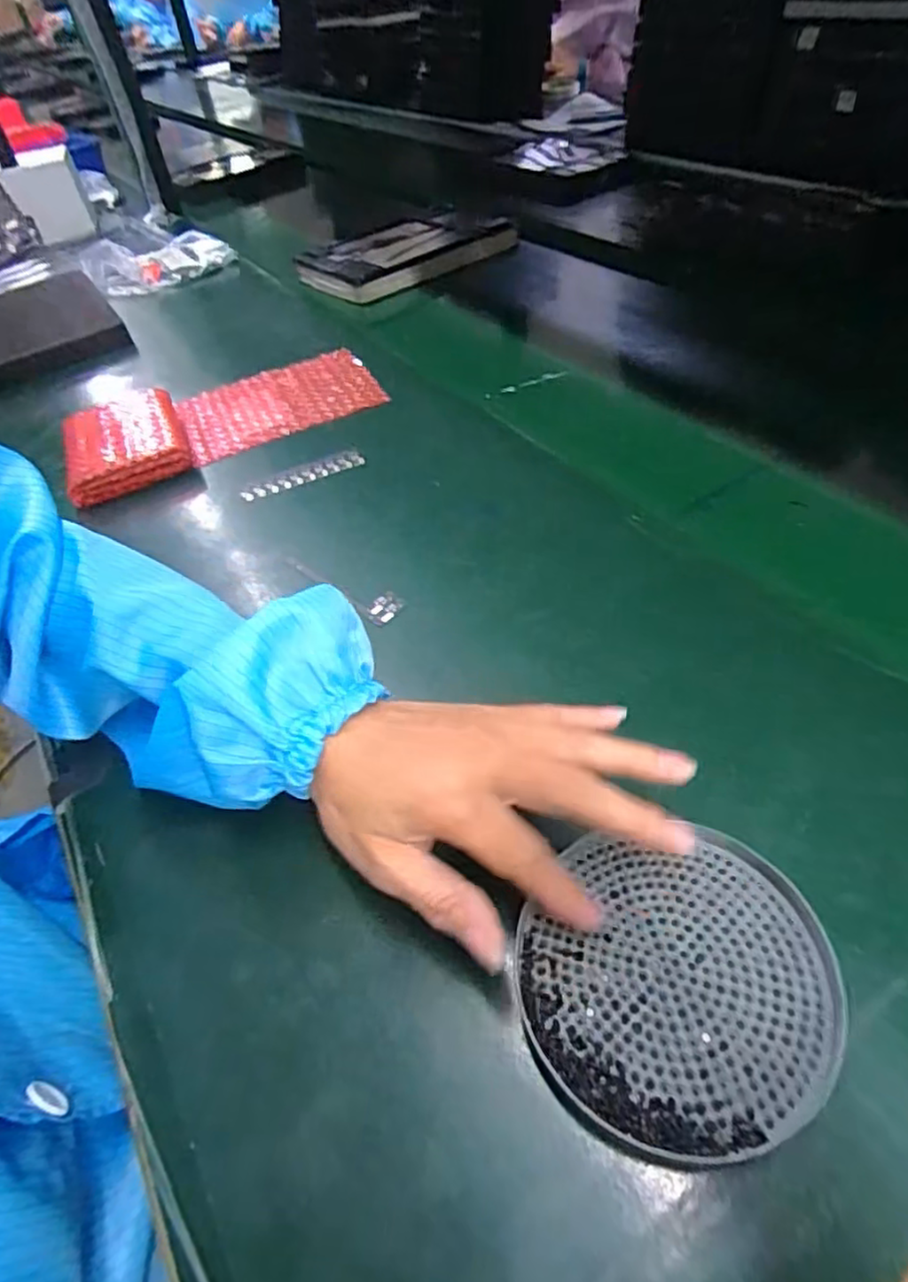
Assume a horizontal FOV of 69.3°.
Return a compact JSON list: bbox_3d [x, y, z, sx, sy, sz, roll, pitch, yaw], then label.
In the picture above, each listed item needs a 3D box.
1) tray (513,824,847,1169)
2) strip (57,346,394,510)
[{"bbox_3d":[0.083,0.126,0.246,0.113,0.018,0.105,-3,49,3],"label":"tray"},{"bbox_3d":[-0.200,-0.199,0.571,0.265,0.028,0.118,-28,50,-17],"label":"strip"}]

